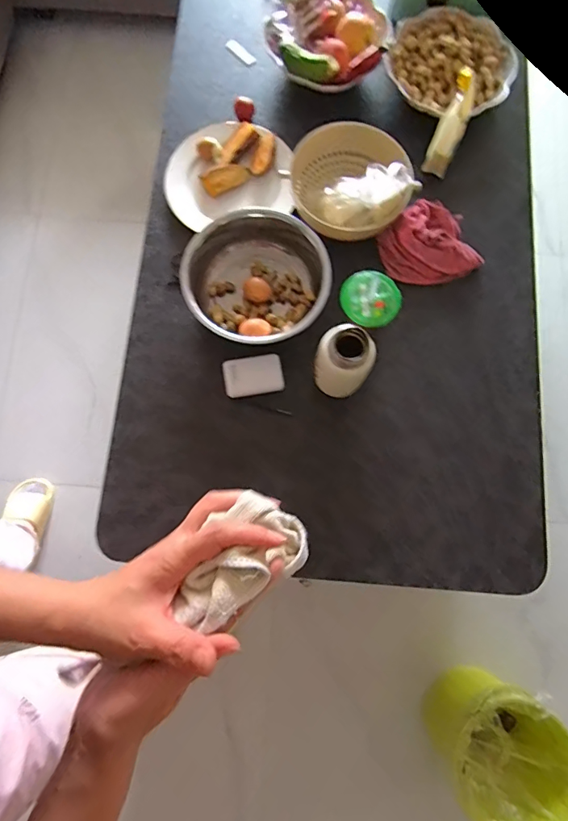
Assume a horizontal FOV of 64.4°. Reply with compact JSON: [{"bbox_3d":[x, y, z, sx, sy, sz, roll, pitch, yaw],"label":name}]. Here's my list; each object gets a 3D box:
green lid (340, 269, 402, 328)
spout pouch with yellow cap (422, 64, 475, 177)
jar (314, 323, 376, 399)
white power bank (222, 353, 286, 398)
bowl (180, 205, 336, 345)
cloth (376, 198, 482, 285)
[{"bbox_3d":[0.139,-0.180,0.719,0.093,0.013,0.092,0,79,-1],"label":"green lid"},{"bbox_3d":[0.298,-0.507,0.794,0.052,0.174,0.072,26,79,4],"label":"spout pouch with yellow cap"},{"bbox_3d":[0.090,-0.074,0.700,0.089,0.140,0.075,30,80,5],"label":"jar"},{"bbox_3d":[-0.052,-0.059,0.771,0.099,0.016,0.063,-8,79,-3],"label":"white power bank"},{"bbox_3d":[-0.047,-0.217,0.767,0.230,0.094,0.224,0,79,-1],"label":"bowl"},{"bbox_3d":[0.256,-0.303,0.817,0.173,0.045,0.147,-15,79,-4],"label":"cloth"}]

